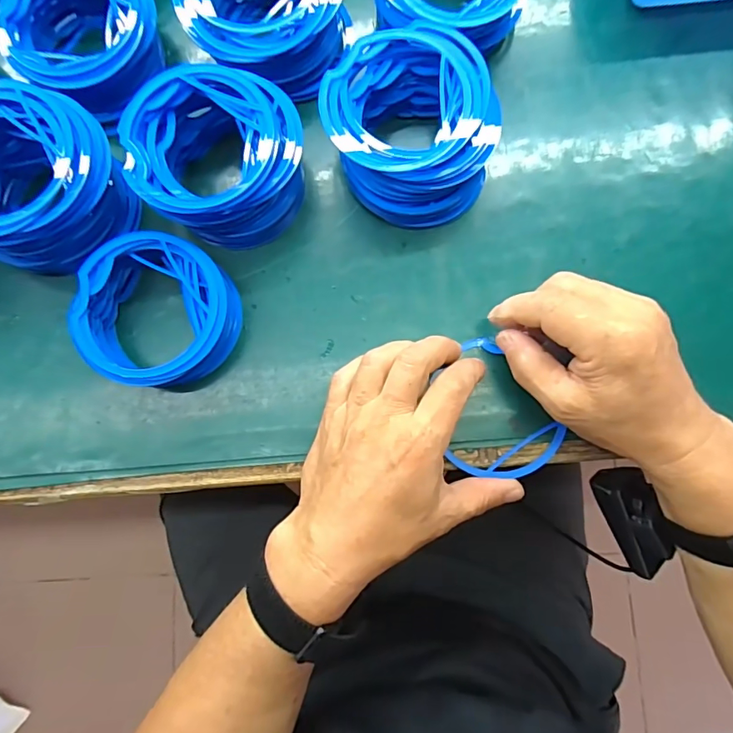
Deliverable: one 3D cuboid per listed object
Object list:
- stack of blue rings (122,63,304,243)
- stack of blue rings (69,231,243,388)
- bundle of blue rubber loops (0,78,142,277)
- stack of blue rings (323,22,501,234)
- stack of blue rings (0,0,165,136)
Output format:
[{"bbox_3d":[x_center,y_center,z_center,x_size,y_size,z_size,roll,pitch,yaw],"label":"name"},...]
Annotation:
[{"bbox_3d":[-0.100,-0.139,0.322,0.105,0.057,0.103,33,83,6],"label":"stack of blue rings"},{"bbox_3d":[-0.138,-0.035,0.319,0.097,0.035,0.095,17,82,4],"label":"stack of blue rings"},{"bbox_3d":[-0.218,-0.121,0.319,0.105,0.064,0.109,0,81,2],"label":"bundle of blue rubber loops"},{"bbox_3d":[0.031,-0.157,0.321,0.106,0.054,0.110,-24,81,-2],"label":"stack of blue rings"},{"bbox_3d":[-0.203,-0.235,0.341,0.095,0.050,0.103,30,83,6],"label":"stack of blue rings"}]

